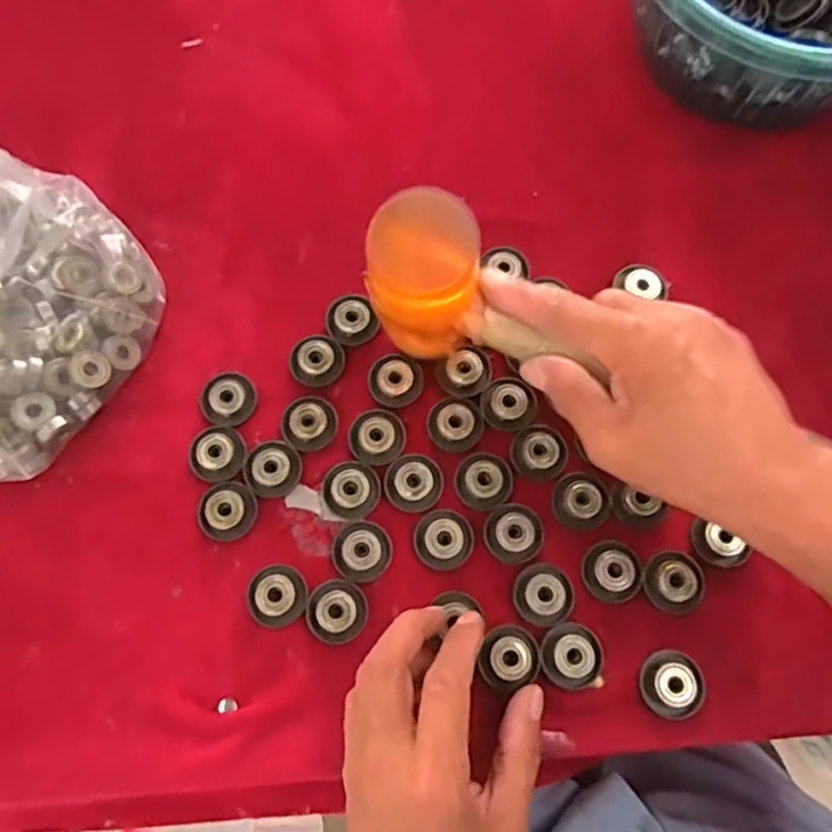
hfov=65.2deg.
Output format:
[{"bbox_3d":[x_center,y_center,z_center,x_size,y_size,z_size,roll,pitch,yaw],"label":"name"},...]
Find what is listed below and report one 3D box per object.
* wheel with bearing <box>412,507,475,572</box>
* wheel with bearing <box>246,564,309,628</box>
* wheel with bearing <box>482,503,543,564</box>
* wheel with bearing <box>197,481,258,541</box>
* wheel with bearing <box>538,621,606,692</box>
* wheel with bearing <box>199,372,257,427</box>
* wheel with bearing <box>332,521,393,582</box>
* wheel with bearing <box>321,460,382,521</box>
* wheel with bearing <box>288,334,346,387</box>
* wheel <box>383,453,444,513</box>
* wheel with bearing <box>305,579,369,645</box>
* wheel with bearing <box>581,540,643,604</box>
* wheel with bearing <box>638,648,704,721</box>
[{"bbox_3d":[0.016,0.069,0.366,0.032,0.008,0.033,-26,76,-8],"label":"wheel with bearing"},{"bbox_3d":[-0.077,0.099,0.359,0.032,0.012,0.033,0,74,-1],"label":"wheel with bearing"},{"bbox_3d":[0.056,0.066,0.367,0.033,0.007,0.032,0,74,-1],"label":"wheel with bearing"},{"bbox_3d":[-0.108,0.054,0.372,0.033,0.012,0.032,0,74,-1],"label":"wheel with bearing"},{"bbox_3d":[0.084,0.129,0.351,0.035,0.009,0.034,0,74,-1],"label":"wheel with bearing"},{"bbox_3d":[-0.107,-0.010,0.374,0.030,0.007,0.031,0,74,-1],"label":"wheel with bearing"},{"bbox_3d":[-0.030,0.075,0.364,0.033,0.009,0.034,0,74,-1],"label":"wheel with bearing"},{"bbox_3d":[-0.037,0.042,0.373,0.032,0.010,0.031,0,74,-1],"label":"wheel with bearing"},{"bbox_3d":[-0.059,-0.033,0.393,0.032,0.010,0.029,-30,77,-9],"label":"wheel with bearing"},{"bbox_3d":[-0.001,0.038,0.375,0.033,0.009,0.034,0,74,-1],"label":"wheel"},{"bbox_3d":[-0.043,0.107,0.356,0.033,0.007,0.033,0,74,-1],"label":"wheel with bearing"},{"bbox_3d":[0.110,0.087,0.362,0.031,0.011,0.033,0,74,-1],"label":"wheel with bearing"},{"bbox_3d":[0.138,0.143,0.346,0.033,0.013,0.033,0,74,-1],"label":"wheel with bearing"}]

